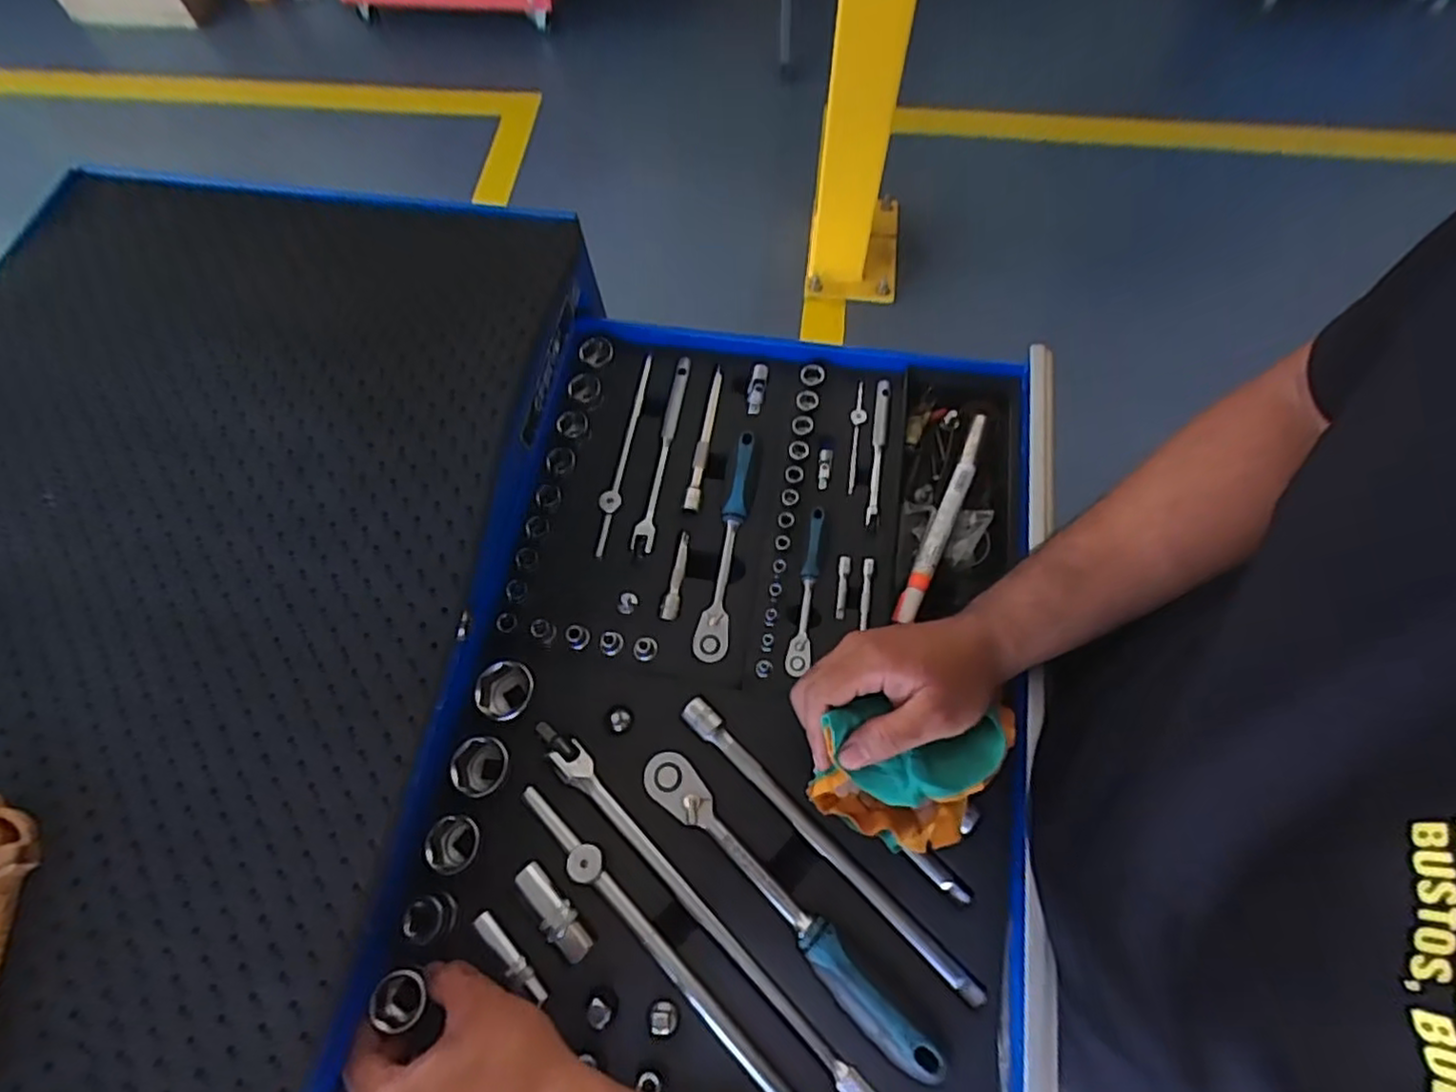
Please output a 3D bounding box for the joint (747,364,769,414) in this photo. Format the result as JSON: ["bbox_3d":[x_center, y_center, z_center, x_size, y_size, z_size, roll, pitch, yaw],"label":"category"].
[{"bbox_3d":[0.025,-0.133,0.586,0.014,0.011,0.044,9,68,5],"label":"joint"}]

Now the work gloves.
[{"bbox_3d":[0.117,0.142,0.422,0.126,0.067,0.080,0,66,1],"label":"work gloves"}]

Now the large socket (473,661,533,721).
[{"bbox_3d":[-0.156,0.103,0.488,0.035,0.036,0.039,-18,68,-6],"label":"large socket"}]

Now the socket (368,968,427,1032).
[{"bbox_3d":[-0.192,0.268,0.409,0.029,0.025,0.029,27,69,12],"label":"socket"}]

